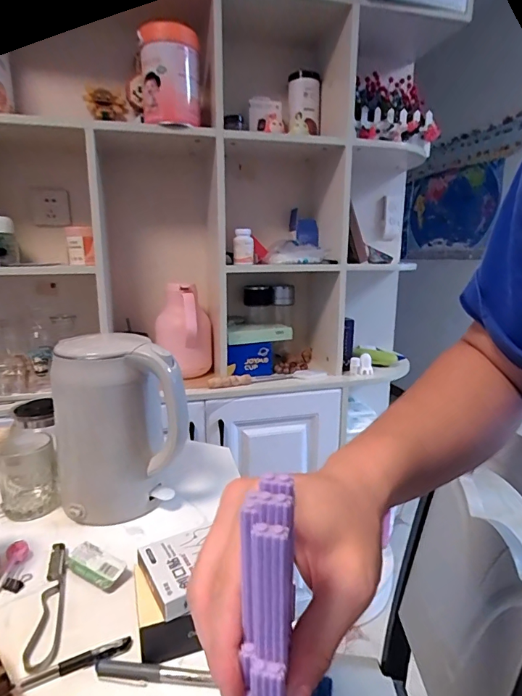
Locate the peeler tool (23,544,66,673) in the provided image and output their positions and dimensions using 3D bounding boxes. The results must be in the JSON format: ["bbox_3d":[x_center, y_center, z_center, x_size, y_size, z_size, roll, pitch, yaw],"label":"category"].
[{"bbox_3d":[-0.225,0.268,0.449,0.027,0.010,0.170,-4,13,-17],"label":"peeler tool"}]

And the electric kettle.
[{"bbox_3d":[-0.204,0.106,0.601,0.172,0.246,0.123,-5,13,-21],"label":"electric kettle"}]

